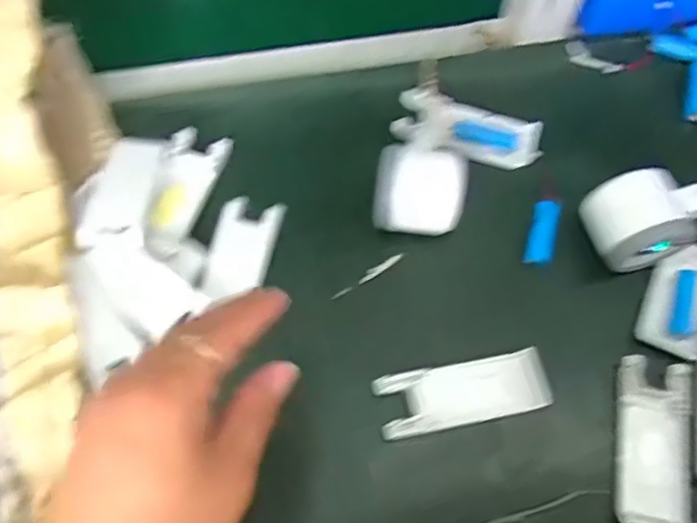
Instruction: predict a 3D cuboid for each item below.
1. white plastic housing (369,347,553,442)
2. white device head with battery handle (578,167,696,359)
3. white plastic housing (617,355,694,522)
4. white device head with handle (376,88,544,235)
[{"bbox_3d":[0.075,0.086,0.408,0.110,0.009,0.040,-10,67,-5],"label":"white plastic housing"},{"bbox_3d":[0.235,-0.010,0.427,0.116,0.044,0.122,-22,69,-9],"label":"white device head with battery handle"},{"bbox_3d":[0.195,0.113,0.395,0.044,0.010,0.105,12,67,5],"label":"white plastic housing"},{"bbox_3d":[0.083,-0.074,0.450,0.110,0.051,0.128,10,67,4],"label":"white device head with handle"}]

